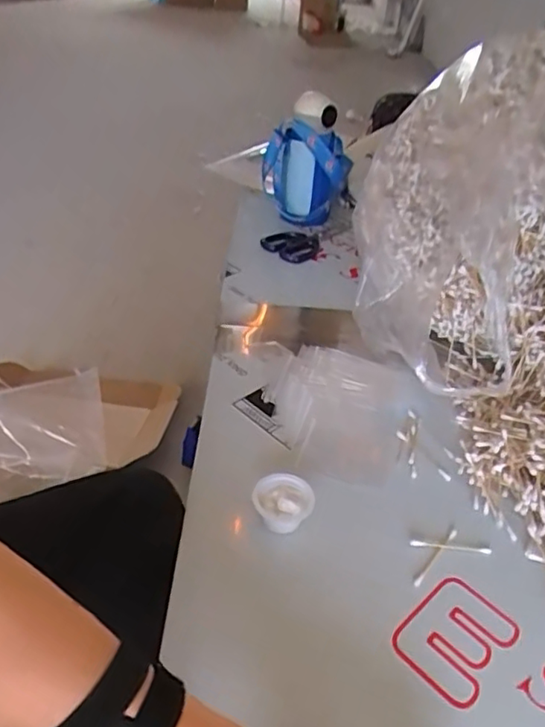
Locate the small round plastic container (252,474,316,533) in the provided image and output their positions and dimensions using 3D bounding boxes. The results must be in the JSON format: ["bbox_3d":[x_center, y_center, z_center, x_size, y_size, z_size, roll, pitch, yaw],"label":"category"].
[{"bbox_3d":[0.010,0.126,0.524,0.050,0.027,0.049,2,38,-2],"label":"small round plastic container"}]

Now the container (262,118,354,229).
[{"bbox_3d":[0.058,-0.338,1.032,0.152,0.163,0.095,8,37,4],"label":"container"}]

